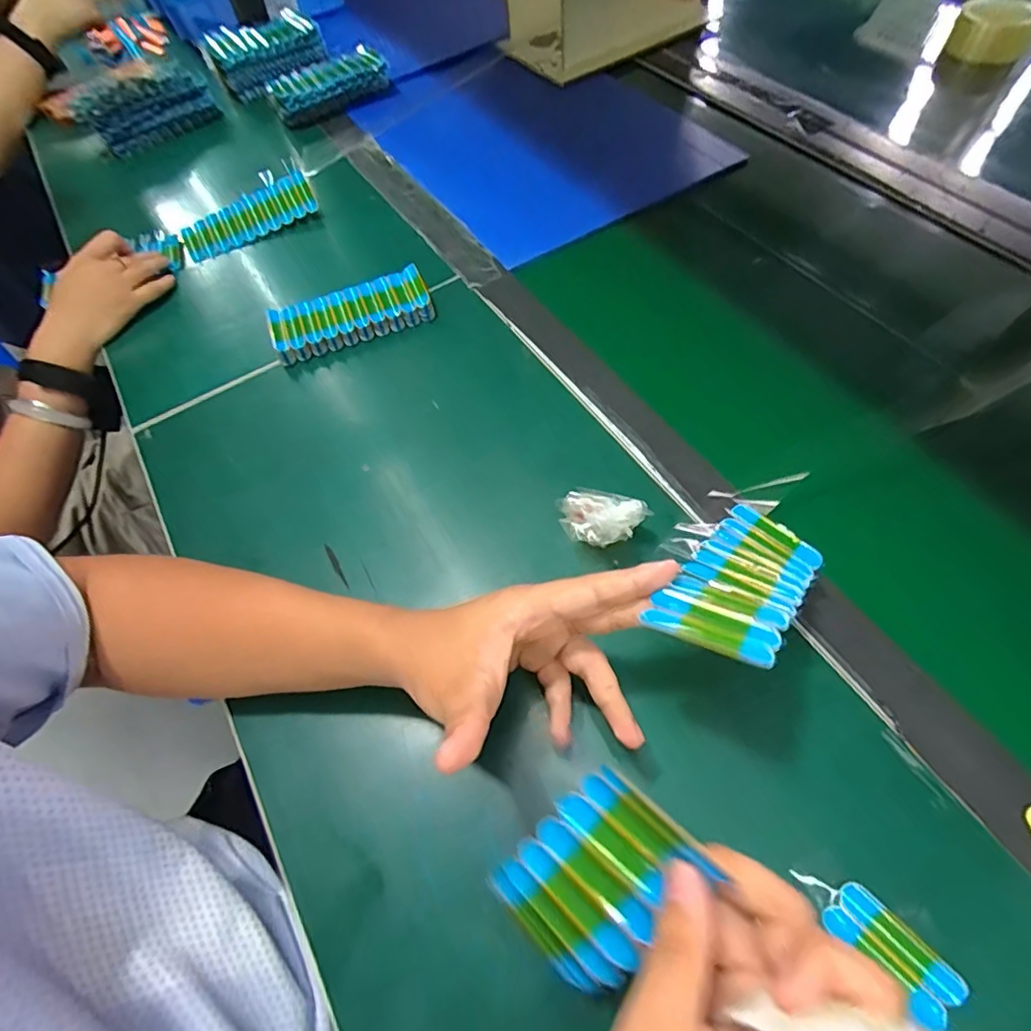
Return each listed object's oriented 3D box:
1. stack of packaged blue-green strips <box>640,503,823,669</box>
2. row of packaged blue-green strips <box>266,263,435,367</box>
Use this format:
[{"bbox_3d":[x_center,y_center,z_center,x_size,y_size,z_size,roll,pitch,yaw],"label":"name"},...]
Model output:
[{"bbox_3d":[0.130,0.036,0.318,0.061,0.021,0.154,34,35,21],"label":"stack of packaged blue-green strips"},{"bbox_3d":[-0.159,-0.194,0.546,0.152,0.025,0.061,-22,61,-8],"label":"row of packaged blue-green strips"}]

